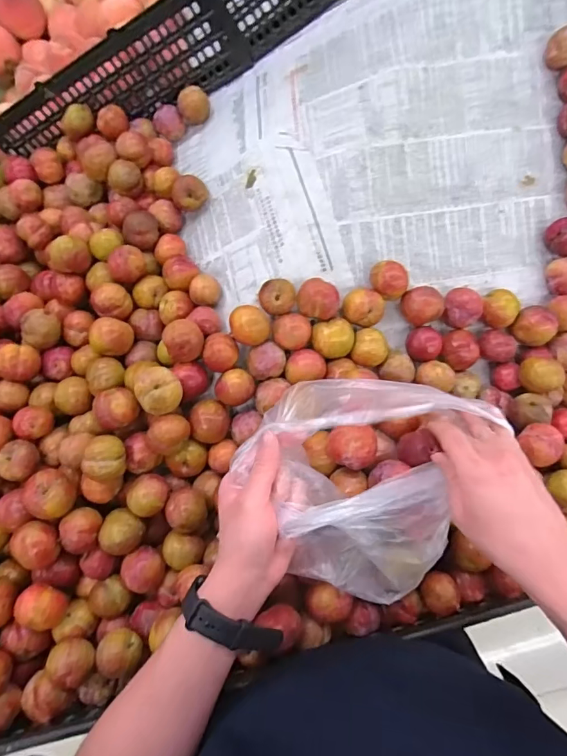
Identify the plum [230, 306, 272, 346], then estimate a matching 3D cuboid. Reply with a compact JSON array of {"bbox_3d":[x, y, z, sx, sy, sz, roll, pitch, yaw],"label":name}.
[{"bbox_3d":[-0.037,-0.053,0.506,0.044,0.044,0.039,4,69,1],"label":"plum"}]

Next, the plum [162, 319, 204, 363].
[{"bbox_3d":[-0.109,-0.037,0.496,0.041,0.042,0.042,0,69,-1],"label":"plum"}]

